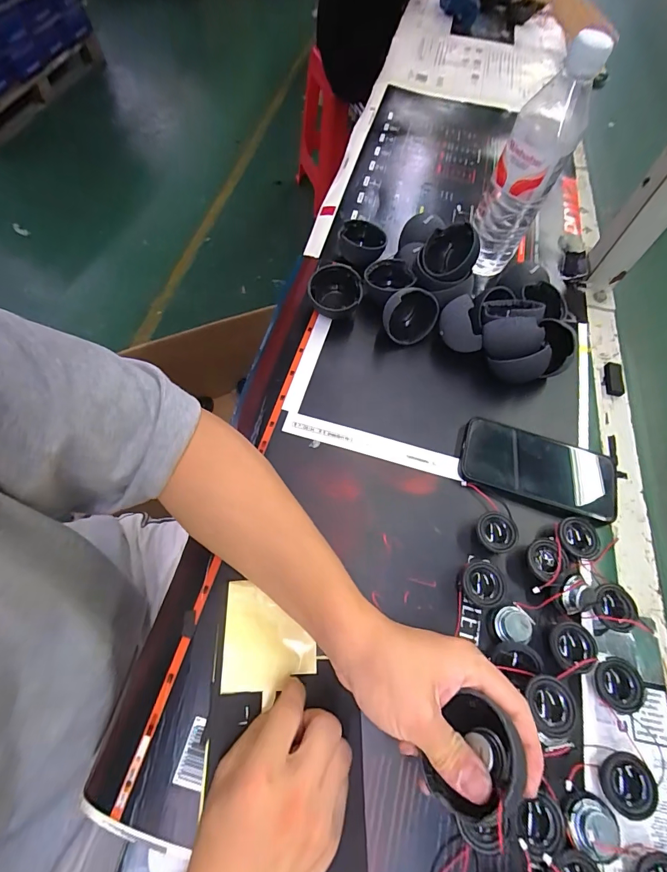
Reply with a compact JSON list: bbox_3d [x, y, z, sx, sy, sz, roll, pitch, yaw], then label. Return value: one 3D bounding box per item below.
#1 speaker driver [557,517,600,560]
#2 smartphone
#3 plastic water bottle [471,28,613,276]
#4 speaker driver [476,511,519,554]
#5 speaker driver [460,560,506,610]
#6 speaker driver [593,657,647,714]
[{"bbox_3d":[0.219,0.093,0.360,0.033,0.015,0.036,2,63,-3],"label":"speaker driver"},{"bbox_3d":[0.204,0.035,0.392,0.152,0.017,0.076,16,63,4],"label":"smartphone"},{"bbox_3d":[0.209,-0.282,0.438,0.067,0.227,0.066,21,63,7],"label":"plastic water bottle"},{"bbox_3d":[0.145,0.087,0.355,0.033,0.021,0.034,2,63,-3],"label":"speaker driver"},{"bbox_3d":[0.126,0.125,0.337,0.032,0.021,0.033,2,63,-3],"label":"speaker driver"},{"bbox_3d":[0.219,0.193,0.309,0.032,0.019,0.036,6,63,-1],"label":"speaker driver"}]

